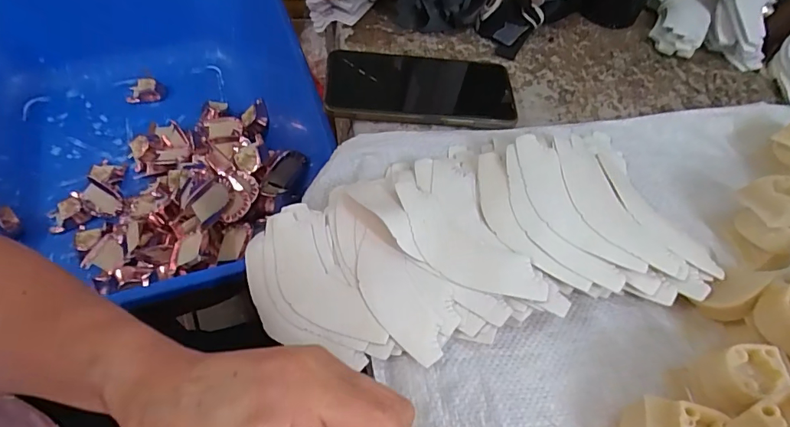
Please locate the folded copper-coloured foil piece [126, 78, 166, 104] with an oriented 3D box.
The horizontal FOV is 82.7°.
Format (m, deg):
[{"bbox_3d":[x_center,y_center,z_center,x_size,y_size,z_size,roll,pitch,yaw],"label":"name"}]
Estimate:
[{"bbox_3d":[-0.391,-0.193,0.699,0.055,0.026,0.038,-3,56,-6],"label":"folded copper-coloured foil piece"}]

